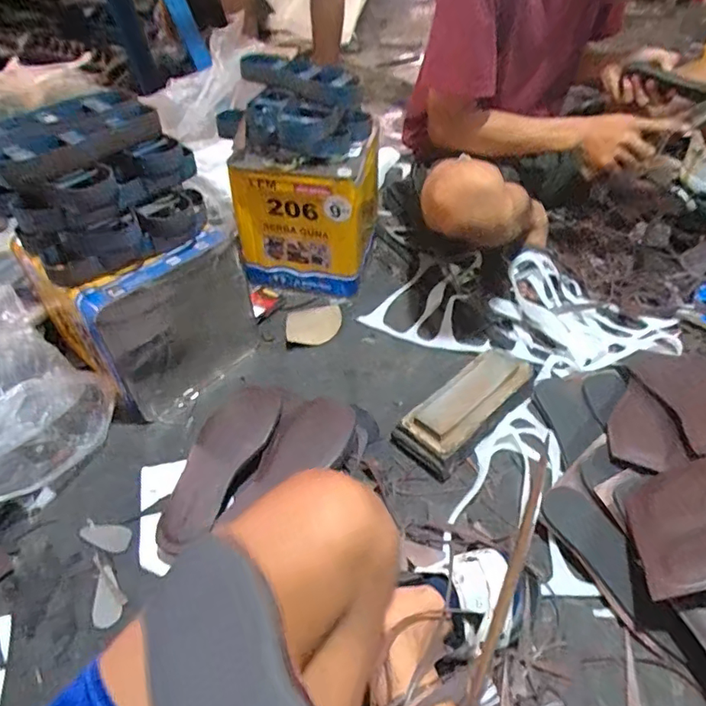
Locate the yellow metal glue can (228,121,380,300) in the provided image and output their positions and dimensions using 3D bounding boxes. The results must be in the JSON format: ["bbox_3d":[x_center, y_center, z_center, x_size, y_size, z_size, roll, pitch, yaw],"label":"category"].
[{"bbox_3d":[-0.085,-0.275,1.022,0.243,0.250,0.186,9,47,10],"label":"yellow metal glue can"}]

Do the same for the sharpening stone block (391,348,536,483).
[{"bbox_3d":[0.181,0.080,0.807,0.249,0.061,0.099,-35,55,-28],"label":"sharpening stone block"}]

